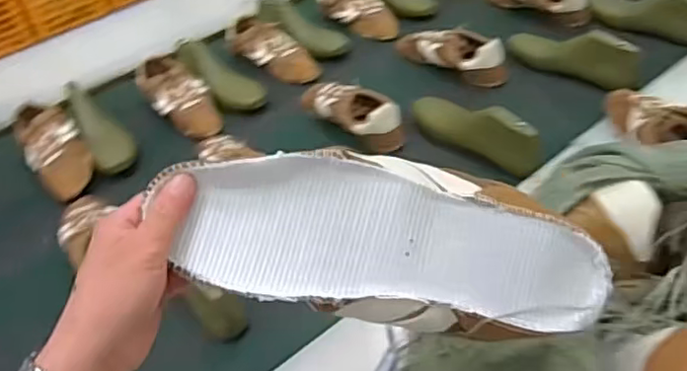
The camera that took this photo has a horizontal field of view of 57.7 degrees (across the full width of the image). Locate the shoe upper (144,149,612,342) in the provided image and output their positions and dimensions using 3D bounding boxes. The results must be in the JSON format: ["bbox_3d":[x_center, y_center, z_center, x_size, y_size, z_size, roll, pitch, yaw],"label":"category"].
[{"bbox_3d":[0.032,0.035,0.391,0.243,0.068,0.095,10,87,1],"label":"shoe upper"}]

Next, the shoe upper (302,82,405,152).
[{"bbox_3d":[0.016,-0.137,1.140,0.092,0.081,0.227,-31,48,-23],"label":"shoe upper"}]

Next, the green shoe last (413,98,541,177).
[{"bbox_3d":[0.214,-0.100,1.047,0.245,0.084,0.068,28,54,32],"label":"green shoe last"}]

